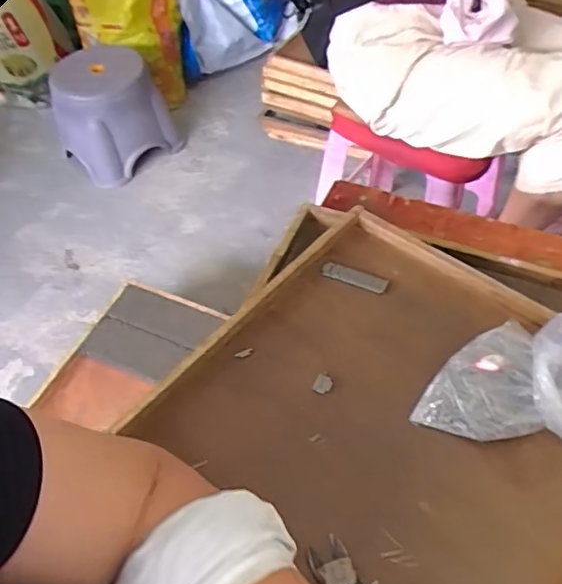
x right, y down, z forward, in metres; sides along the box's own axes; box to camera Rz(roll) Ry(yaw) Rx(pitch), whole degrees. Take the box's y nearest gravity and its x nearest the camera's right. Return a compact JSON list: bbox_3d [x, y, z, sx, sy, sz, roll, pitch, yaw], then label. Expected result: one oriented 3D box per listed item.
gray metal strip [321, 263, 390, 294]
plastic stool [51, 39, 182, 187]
[{"bbox_3d":[0.086,-0.018,0.671,0.076,0.006,0.020,18,56,17],"label":"gray metal strip"},{"bbox_3d":[-0.455,-0.489,1.570,0.308,0.262,0.289,-22,54,-13],"label":"plastic stool"}]

